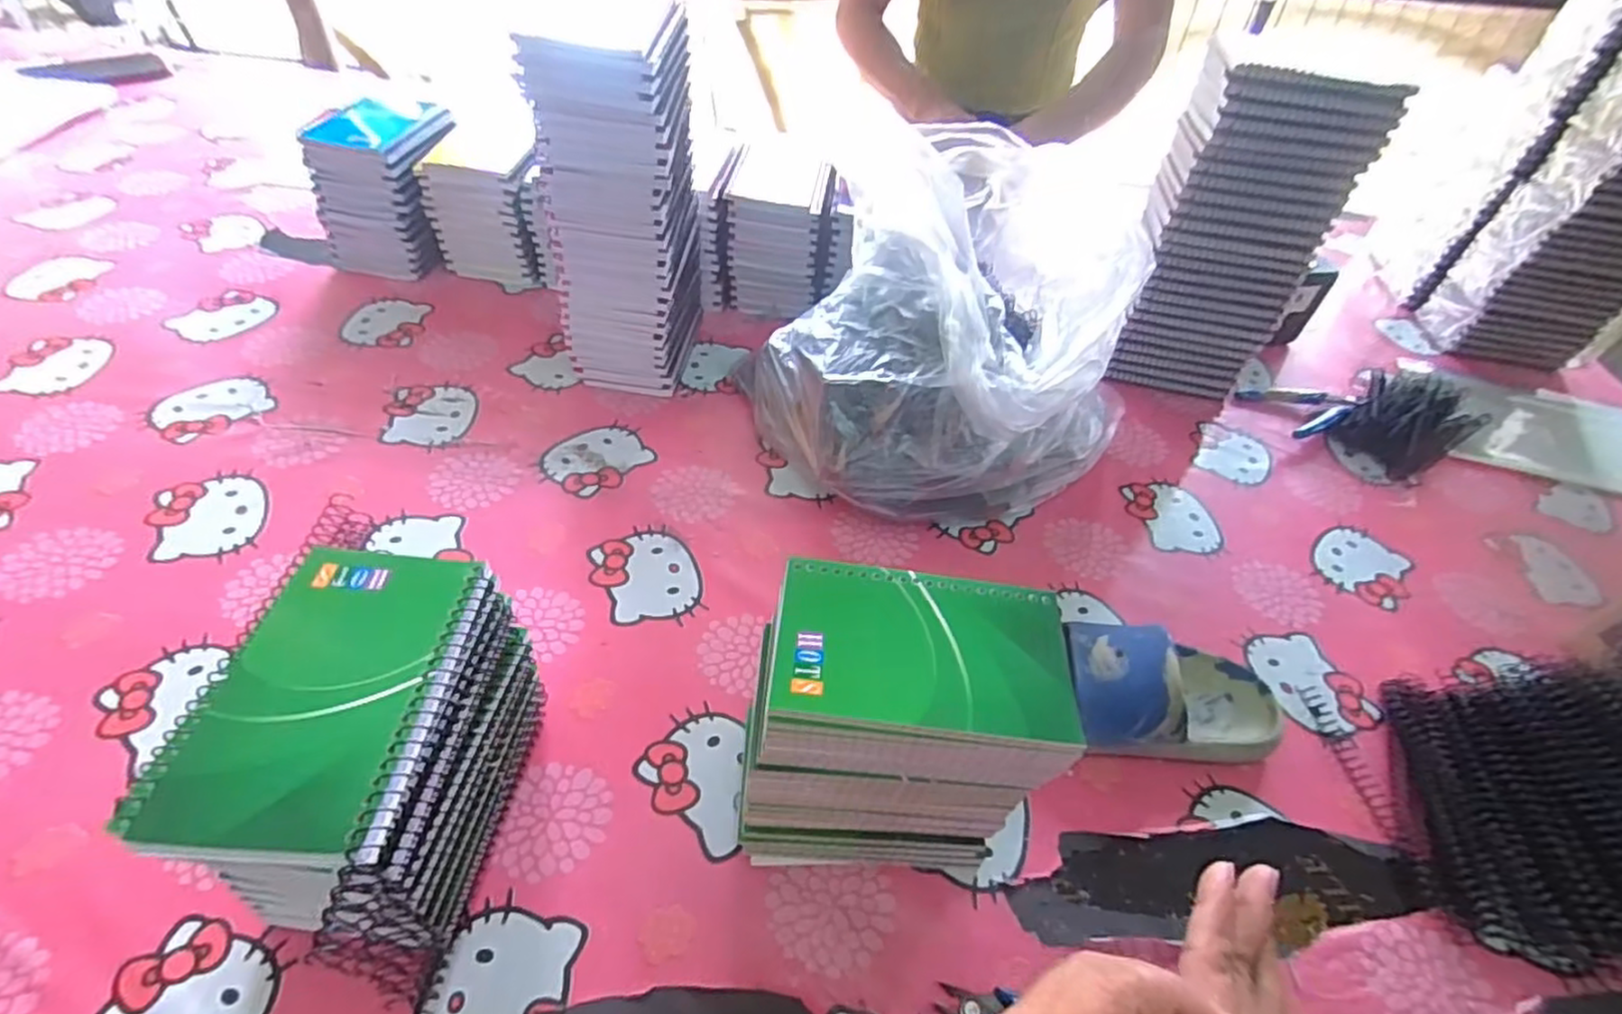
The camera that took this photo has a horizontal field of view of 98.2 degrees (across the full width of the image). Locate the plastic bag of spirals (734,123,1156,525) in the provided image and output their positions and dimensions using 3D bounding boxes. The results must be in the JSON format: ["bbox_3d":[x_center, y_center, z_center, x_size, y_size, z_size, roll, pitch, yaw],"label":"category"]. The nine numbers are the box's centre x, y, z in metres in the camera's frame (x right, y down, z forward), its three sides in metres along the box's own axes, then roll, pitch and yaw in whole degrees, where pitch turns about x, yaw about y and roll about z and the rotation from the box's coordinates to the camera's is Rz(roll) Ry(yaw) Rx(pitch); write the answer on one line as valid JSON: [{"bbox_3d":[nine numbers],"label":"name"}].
[{"bbox_3d":[0.106,-0.136,0.568,0.261,0.208,0.251,-19,53,-22],"label":"plastic bag of spirals"}]

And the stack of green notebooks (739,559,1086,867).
[{"bbox_3d":[0.038,0.115,0.364,0.142,0.151,0.090,5,47,-2],"label":"stack of green notebooks"}]

